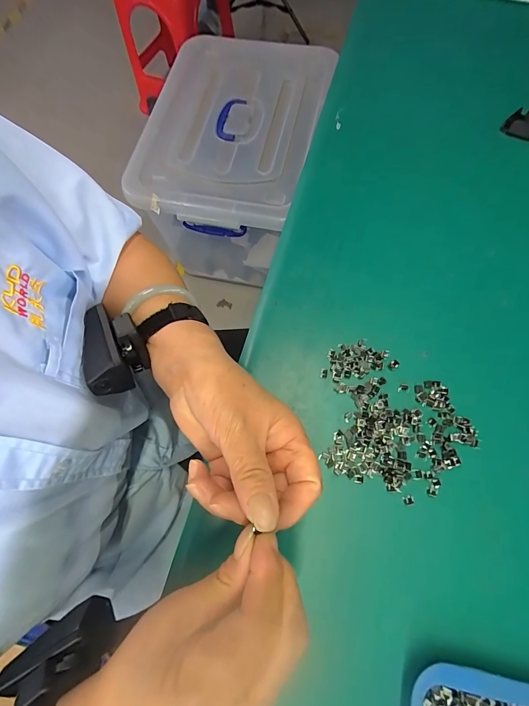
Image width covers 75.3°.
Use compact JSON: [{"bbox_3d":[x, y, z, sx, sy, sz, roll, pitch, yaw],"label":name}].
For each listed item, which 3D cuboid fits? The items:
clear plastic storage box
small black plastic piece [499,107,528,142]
[{"bbox_3d":[-0.090,-0.580,1.070,0.455,0.374,0.640,13,71,7],"label":"clear plastic storage box"},{"bbox_3d":[0.306,-0.269,0.400,0.038,0.013,0.042,39,76,15],"label":"small black plastic piece"}]

